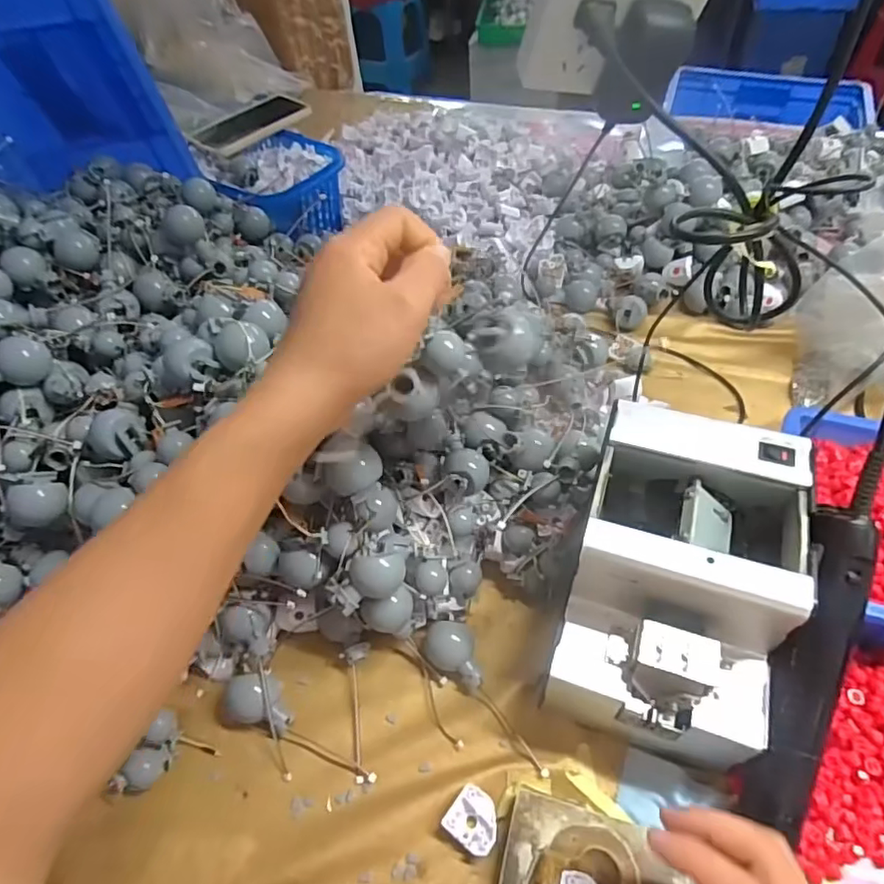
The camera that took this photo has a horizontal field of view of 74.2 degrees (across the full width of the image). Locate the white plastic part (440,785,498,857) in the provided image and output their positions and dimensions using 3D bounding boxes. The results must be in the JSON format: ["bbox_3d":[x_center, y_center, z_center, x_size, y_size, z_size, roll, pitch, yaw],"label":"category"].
[{"bbox_3d":[0.021,0.235,0.362,0.031,0.010,0.031,27,58,23],"label":"white plastic part"}]

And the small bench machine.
[{"bbox_3d":[0.151,0.092,0.382,0.123,0.134,0.175,14,54,15],"label":"small bench machine"}]

